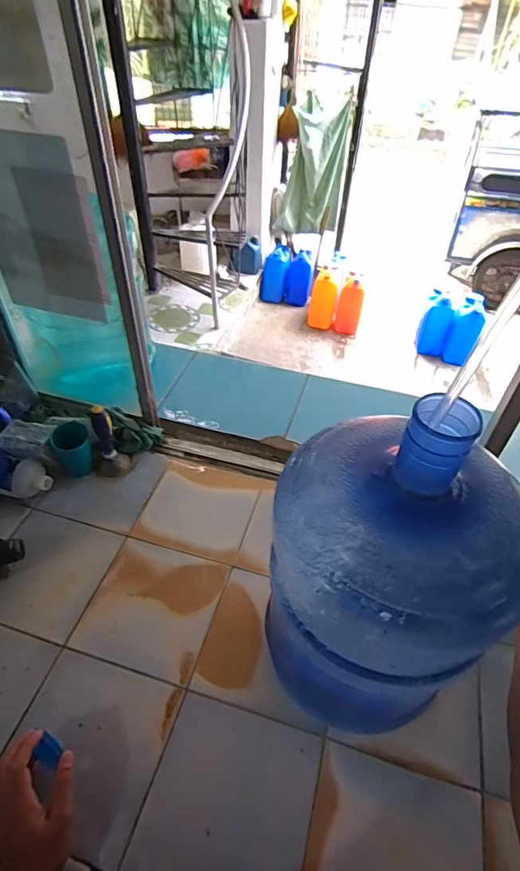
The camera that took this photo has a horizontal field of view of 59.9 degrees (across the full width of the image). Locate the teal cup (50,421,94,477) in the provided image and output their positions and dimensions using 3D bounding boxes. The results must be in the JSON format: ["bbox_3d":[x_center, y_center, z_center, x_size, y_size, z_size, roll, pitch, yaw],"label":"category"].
[{"bbox_3d":[-0.360,0.025,0.881,0.063,0.096,0.063,1,46,-1],"label":"teal cup"}]

